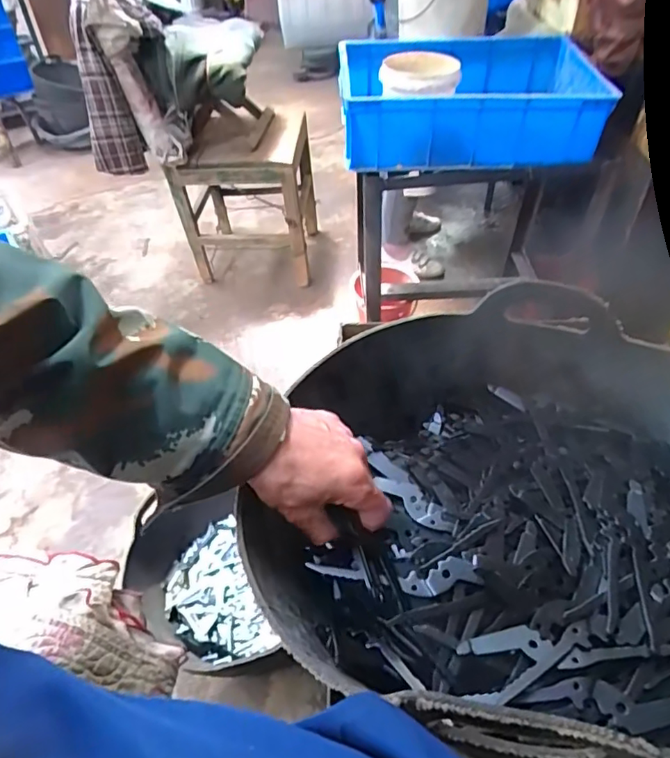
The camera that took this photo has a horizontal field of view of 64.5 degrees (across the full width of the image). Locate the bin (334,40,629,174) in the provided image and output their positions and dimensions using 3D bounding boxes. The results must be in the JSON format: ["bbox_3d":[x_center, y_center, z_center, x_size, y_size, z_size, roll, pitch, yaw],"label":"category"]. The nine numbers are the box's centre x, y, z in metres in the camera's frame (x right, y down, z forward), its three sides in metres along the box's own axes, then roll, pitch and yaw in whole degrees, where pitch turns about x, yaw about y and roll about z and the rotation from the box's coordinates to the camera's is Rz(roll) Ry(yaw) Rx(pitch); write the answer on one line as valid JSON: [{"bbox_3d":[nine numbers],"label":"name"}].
[{"bbox_3d":[0.268,-0.613,1.144,0.493,0.153,0.392,-3,46,2],"label":"bin"}]

